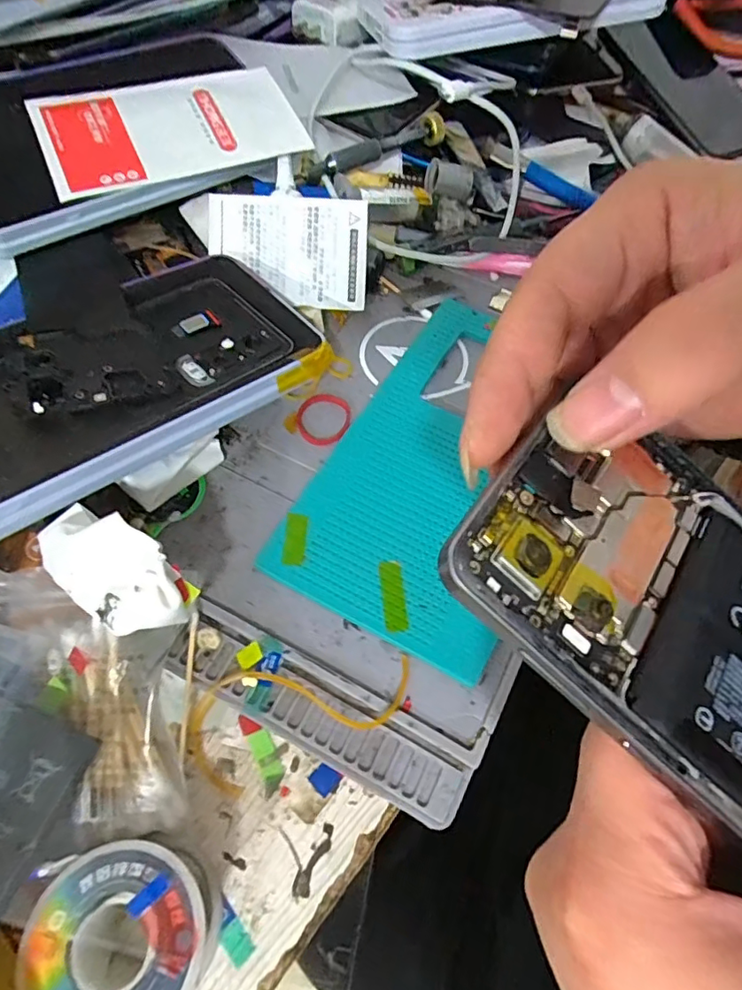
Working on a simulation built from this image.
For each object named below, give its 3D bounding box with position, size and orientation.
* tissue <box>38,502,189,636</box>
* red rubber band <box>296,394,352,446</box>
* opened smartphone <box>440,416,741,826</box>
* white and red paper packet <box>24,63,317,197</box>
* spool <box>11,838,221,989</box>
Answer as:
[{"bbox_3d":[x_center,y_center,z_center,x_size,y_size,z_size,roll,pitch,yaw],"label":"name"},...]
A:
[{"bbox_3d":[-0.091,0.028,0.197,0.054,0.018,0.031,46,77,-5],"label":"tissue"},{"bbox_3d":[-0.025,-0.041,0.285,0.028,0.004,0.032,19,63,8],"label":"red rubber band"},{"bbox_3d":[0.094,0.043,0.131,0.157,0.004,0.073,40,63,-1],"label":"opened smartphone"},{"bbox_3d":[-0.112,-0.207,0.303,0.135,0.004,0.079,-21,71,-14],"label":"white and red paper packet"},{"bbox_3d":[-0.080,0.145,0.178,0.052,0.032,0.052,1,62,-2],"label":"spool"}]

